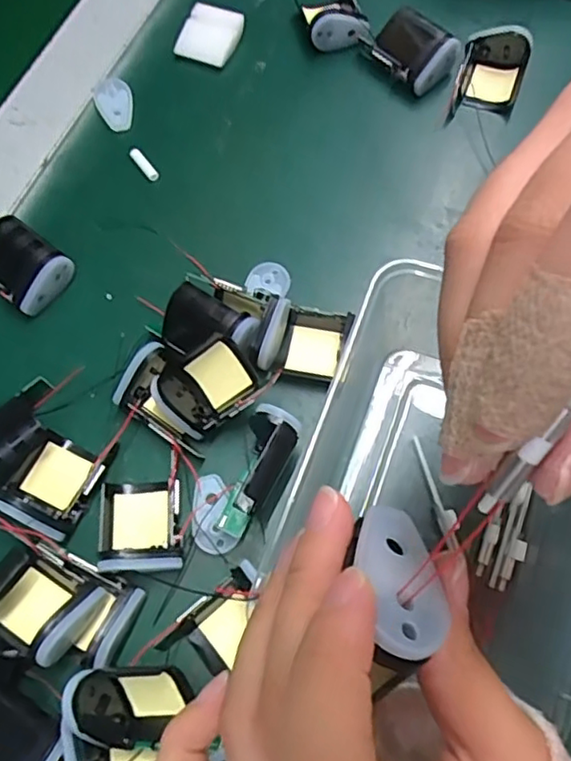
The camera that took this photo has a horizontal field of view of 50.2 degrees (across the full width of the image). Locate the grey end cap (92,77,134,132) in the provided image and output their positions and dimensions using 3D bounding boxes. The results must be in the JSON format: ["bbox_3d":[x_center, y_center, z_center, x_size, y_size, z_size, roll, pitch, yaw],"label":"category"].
[{"bbox_3d":[-0.102,-0.166,0.364,0.022,0.006,0.036,-24,70,-6],"label":"grey end cap"}]

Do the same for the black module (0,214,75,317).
[{"bbox_3d":[-0.137,-0.060,0.319,0.041,0.023,0.036,35,75,14],"label":"black module"}]

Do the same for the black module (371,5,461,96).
[{"bbox_3d":[0.071,-0.194,0.358,0.051,0.027,0.029,40,76,15],"label":"black module"}]

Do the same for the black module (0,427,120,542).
[{"bbox_3d":[-0.105,0.046,0.280,0.033,0.019,0.046,21,72,10],"label":"black module"}]

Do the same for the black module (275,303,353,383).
[{"bbox_3d":[0.014,-0.018,0.301,0.030,0.015,0.034,13,71,7],"label":"black module"}]

